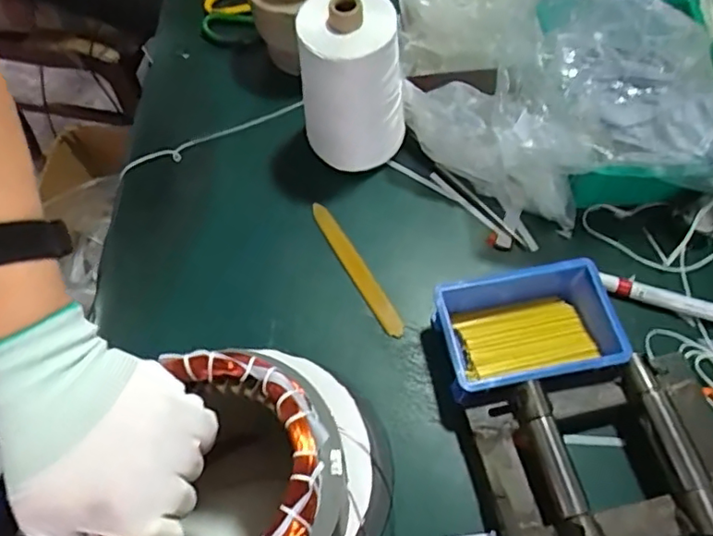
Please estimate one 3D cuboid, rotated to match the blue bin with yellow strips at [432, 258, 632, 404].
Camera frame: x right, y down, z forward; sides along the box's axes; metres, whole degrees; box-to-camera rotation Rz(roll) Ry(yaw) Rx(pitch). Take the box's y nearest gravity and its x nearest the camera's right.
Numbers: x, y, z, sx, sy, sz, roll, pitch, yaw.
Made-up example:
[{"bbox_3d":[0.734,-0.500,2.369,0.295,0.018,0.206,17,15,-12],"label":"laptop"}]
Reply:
[{"bbox_3d":[0.148,0.056,0.515,0.152,0.051,0.096,-10,61,-7],"label":"blue bin with yellow strips"}]

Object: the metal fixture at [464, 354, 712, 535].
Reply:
[{"bbox_3d":[0.200,0.152,0.473,0.198,0.051,0.136,-9,61,-6],"label":"metal fixture"}]

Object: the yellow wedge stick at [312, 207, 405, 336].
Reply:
[{"bbox_3d":[-0.001,-0.001,0.581,0.018,0.011,0.164,-27,64,-15],"label":"yellow wedge stick"}]

